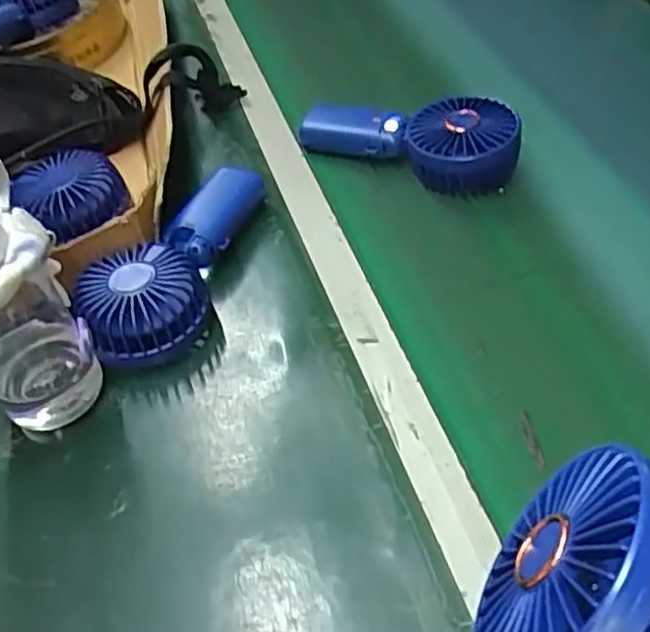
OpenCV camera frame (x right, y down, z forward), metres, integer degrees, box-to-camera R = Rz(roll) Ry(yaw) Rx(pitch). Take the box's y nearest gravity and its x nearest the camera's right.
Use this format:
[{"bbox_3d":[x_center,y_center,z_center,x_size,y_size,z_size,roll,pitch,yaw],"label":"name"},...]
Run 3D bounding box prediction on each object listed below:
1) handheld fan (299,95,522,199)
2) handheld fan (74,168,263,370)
[{"bbox_3d":[0.068,-0.139,0.627,0.183,0.060,0.080,7,49,13],"label":"handheld fan"},{"bbox_3d":[-0.107,-0.040,0.536,0.077,0.054,0.183,9,49,15],"label":"handheld fan"}]

